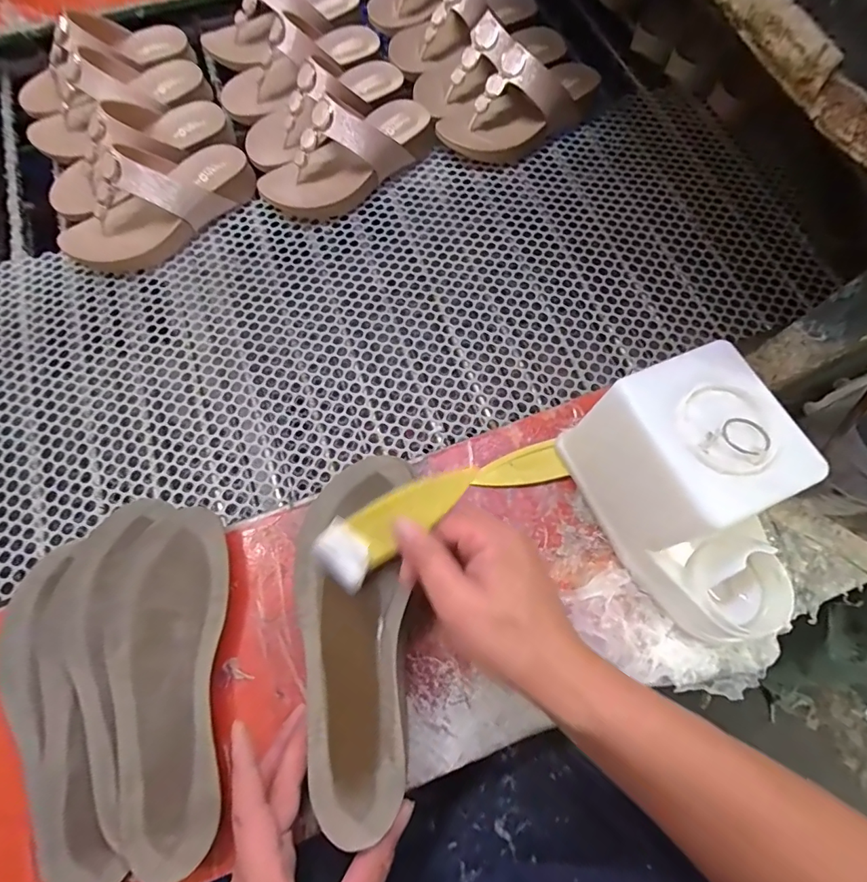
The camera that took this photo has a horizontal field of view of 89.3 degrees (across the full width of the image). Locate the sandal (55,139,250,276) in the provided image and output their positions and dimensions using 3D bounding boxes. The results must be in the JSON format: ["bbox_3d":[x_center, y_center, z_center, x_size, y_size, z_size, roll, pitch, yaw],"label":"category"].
[{"bbox_3d":[-0.327,-0.287,0.513,0.093,0.086,0.223,42,76,12],"label":"sandal"}]

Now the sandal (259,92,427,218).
[{"bbox_3d":[-0.102,-0.357,0.535,0.222,0.081,0.077,-34,75,-11],"label":"sandal"}]

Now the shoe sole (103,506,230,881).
[{"bbox_3d":[-0.198,0.170,0.324,0.080,0.018,0.234,-6,73,-2],"label":"shoe sole"}]

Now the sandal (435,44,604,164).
[{"bbox_3d":[0.117,-0.438,0.564,0.227,0.083,0.092,-22,73,-8],"label":"sandal"}]

